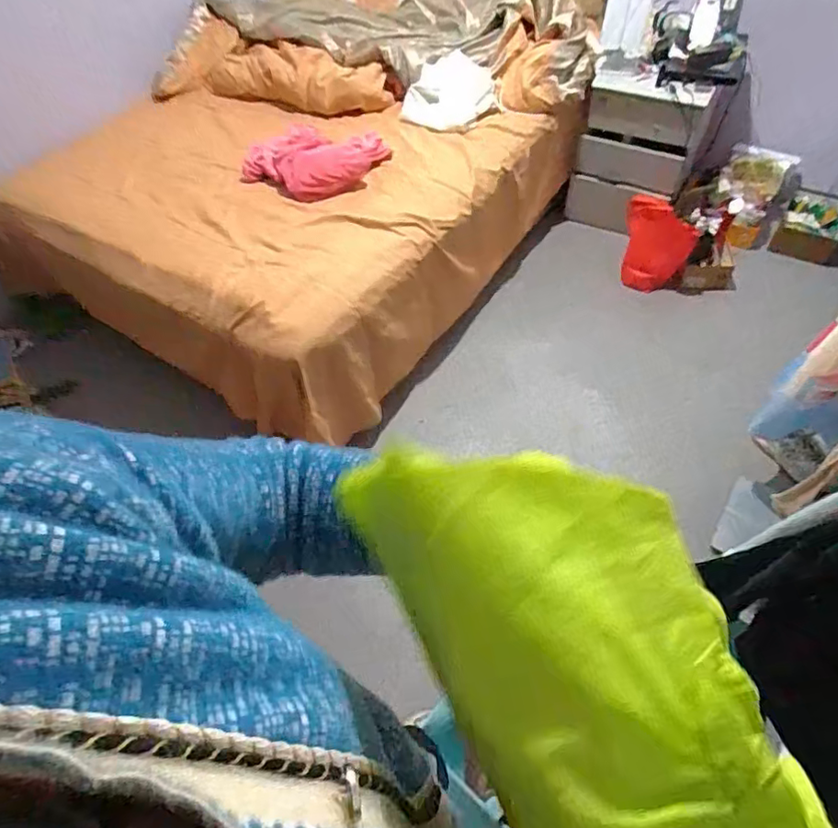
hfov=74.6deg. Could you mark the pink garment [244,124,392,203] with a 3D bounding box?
[{"bbox_3d":[-0.316,-0.743,1.597,0.424,0.126,0.202,-2,54,5],"label":"pink garment"}]

